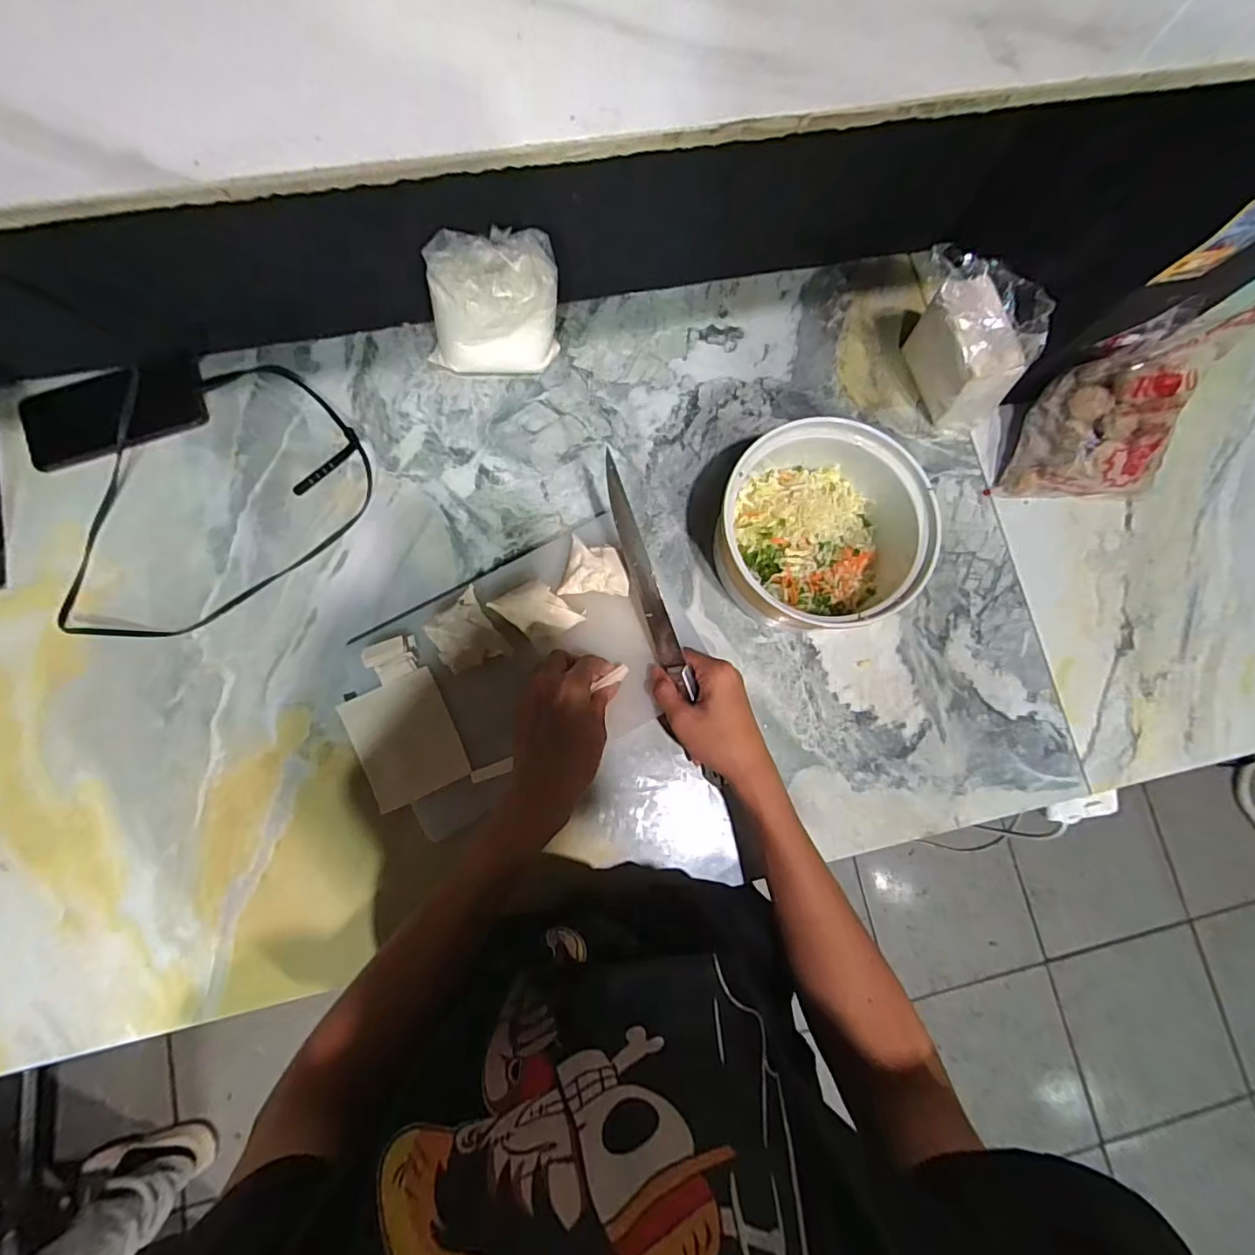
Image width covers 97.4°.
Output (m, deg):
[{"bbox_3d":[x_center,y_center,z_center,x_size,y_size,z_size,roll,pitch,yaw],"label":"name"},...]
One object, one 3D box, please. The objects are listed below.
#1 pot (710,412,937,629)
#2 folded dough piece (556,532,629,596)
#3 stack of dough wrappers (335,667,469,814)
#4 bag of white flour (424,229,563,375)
[{"bbox_3d":[0.168,-0.086,0.498,0.173,0.093,0.165,1,81,-3],"label":"pot"},{"bbox_3d":[-0.030,-0.054,0.510,0.060,0.030,0.051,2,81,-3],"label":"folded dough piece"},{"bbox_3d":[-0.195,0.099,0.488,0.084,0.011,0.103,-23,83,-7],"label":"stack of dough wrappers"},{"bbox_3d":[-0.123,-0.285,0.500,0.117,0.117,0.060,0,81,-3],"label":"bag of white flour"}]

